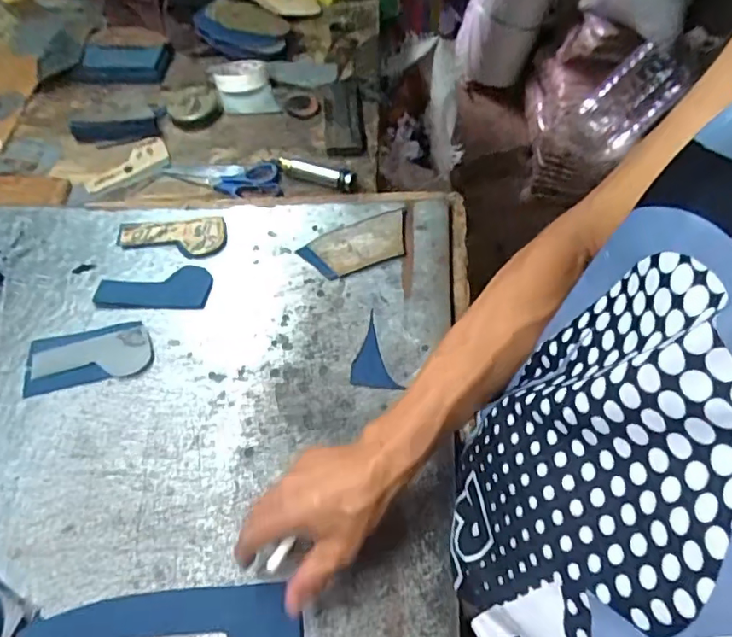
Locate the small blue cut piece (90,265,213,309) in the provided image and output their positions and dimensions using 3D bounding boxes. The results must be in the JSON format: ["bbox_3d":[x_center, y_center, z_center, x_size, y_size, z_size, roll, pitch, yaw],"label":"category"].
[{"bbox_3d":[-0.245,-0.038,0.634,0.127,0.007,0.058,1,56,3],"label":"small blue cut piece"}]

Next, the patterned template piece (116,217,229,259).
[{"bbox_3d":[-0.241,-0.099,0.672,0.135,0.004,0.057,-3,65,5],"label":"patterned template piece"}]

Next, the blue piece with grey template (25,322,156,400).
[{"bbox_3d":[-0.302,0.040,0.592,0.132,0.005,0.068,-12,58,-3],"label":"blue piece with grey template"}]

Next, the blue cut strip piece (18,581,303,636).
[{"bbox_3d":[-0.167,0.256,0.450,0.227,0.006,0.059,-3,58,2],"label":"blue cut strip piece"}]

